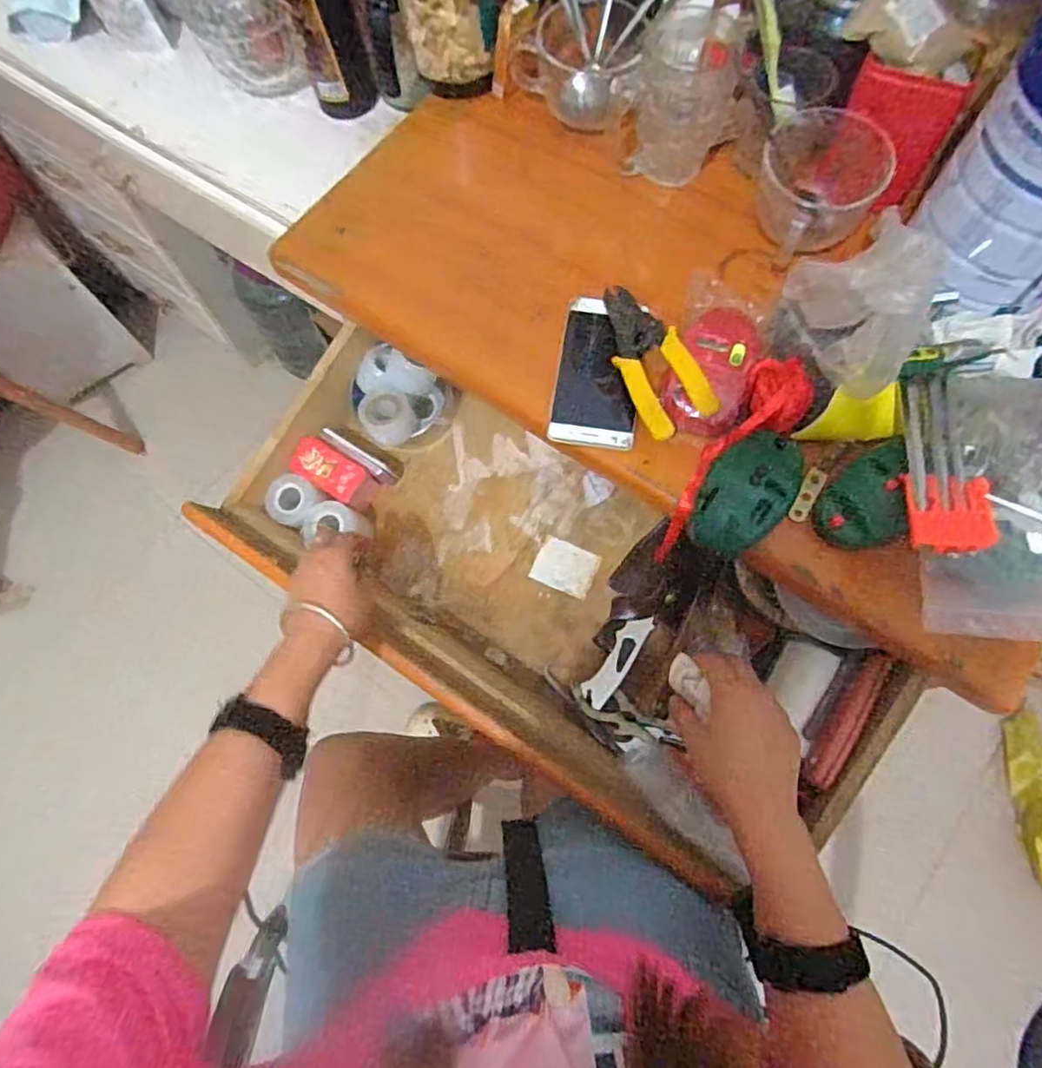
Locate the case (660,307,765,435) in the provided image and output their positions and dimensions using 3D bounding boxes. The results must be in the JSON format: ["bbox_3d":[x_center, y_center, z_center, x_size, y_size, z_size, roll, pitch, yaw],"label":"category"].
[{"bbox_3d":[0.158,-0.140,0.530,0.065,0.027,0.117,13,72,6],"label":"case"}]

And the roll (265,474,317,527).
[{"bbox_3d":[-0.248,-0.037,0.695,0.045,0.018,0.052,26,74,10],"label":"roll"}]

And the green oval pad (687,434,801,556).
[{"bbox_3d":[0.174,-0.034,0.498,0.064,0.033,0.099,36,76,12],"label":"green oval pad"}]

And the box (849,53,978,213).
[{"bbox_3d":[0.297,-0.321,0.525,0.083,0.094,0.031,19,50,3],"label":"box"}]

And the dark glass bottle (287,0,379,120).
[{"bbox_3d":[-0.206,-0.529,0.683,0.072,0.180,0.057,-11,71,-2],"label":"dark glass bottle"}]

